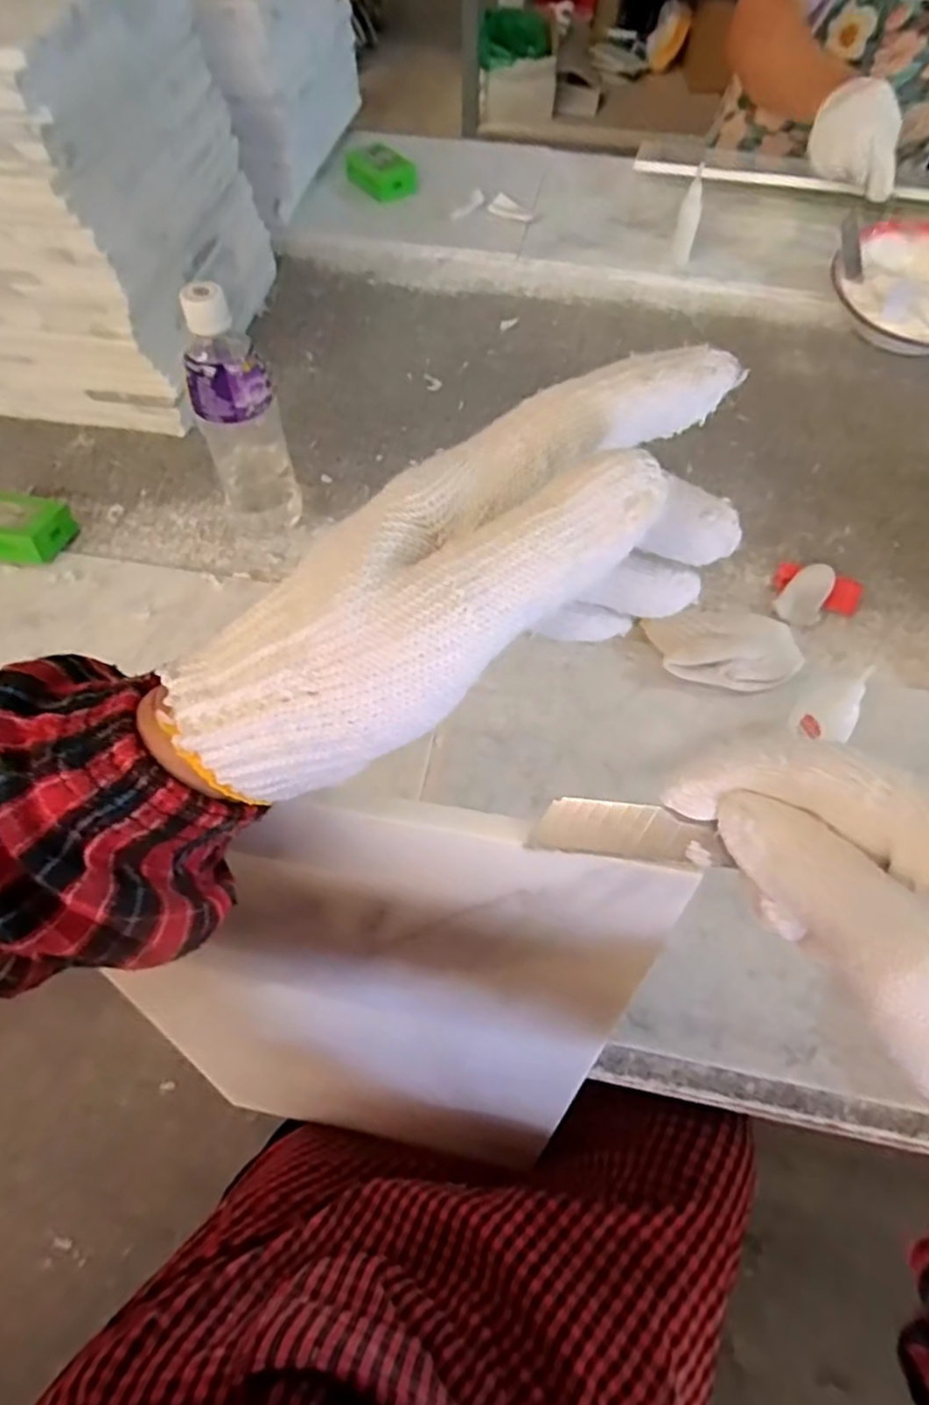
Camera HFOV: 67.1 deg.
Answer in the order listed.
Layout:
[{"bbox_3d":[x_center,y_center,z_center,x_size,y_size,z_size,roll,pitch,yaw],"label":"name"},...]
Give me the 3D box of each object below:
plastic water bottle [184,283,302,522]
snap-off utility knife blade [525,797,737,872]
[{"bbox_3d":[-0.184,-0.227,0.580,0.065,0.212,0.055,-21,61,-10],"label":"plastic water bottle"},{"bbox_3d":[0.052,0.042,0.227,0.058,0.004,0.019,8,87,1],"label":"snap-off utility knife blade"}]

